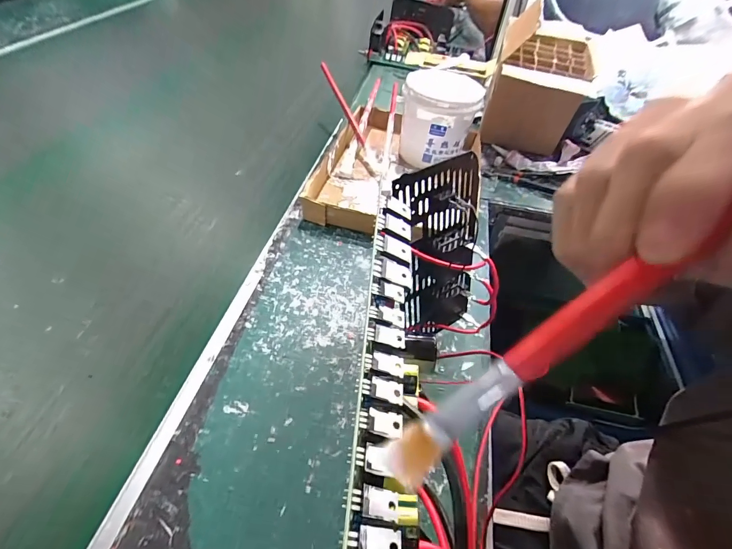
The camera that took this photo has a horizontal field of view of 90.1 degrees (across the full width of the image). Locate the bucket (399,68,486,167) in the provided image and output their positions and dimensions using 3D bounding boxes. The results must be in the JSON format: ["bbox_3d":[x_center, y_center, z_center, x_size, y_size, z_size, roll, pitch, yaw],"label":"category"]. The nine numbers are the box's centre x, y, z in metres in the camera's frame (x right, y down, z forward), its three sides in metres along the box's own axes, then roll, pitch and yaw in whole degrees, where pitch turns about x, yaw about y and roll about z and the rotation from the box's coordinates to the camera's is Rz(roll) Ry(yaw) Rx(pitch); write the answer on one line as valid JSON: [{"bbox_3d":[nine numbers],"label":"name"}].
[{"bbox_3d":[0.120,-0.257,0.598,0.114,0.127,0.118,1,50,-1],"label":"bucket"}]

